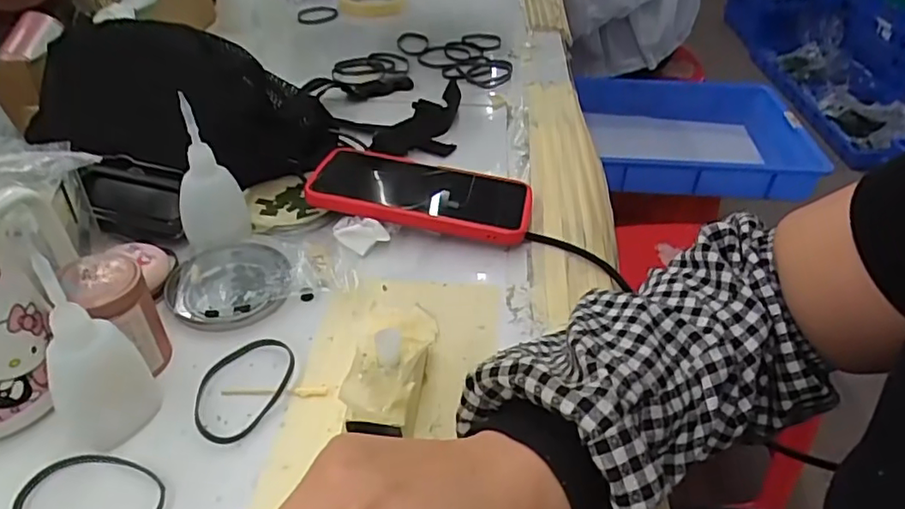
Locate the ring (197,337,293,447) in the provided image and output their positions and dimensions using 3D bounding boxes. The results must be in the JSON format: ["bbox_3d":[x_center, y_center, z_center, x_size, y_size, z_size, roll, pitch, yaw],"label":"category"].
[{"bbox_3d":[-0.120,0.075,0.341,0.047,0.006,0.070,12,39,12],"label":"ring"}]

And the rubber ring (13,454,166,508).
[{"bbox_3d":[-0.173,0.117,0.286,0.066,0.004,0.049,11,39,11],"label":"rubber ring"}]

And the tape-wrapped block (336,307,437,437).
[{"bbox_3d":[-0.033,0.066,0.325,0.040,0.042,0.081,4,39,2],"label":"tape-wrapped block"}]

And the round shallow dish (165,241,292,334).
[{"bbox_3d":[-0.149,0.018,0.405,0.078,0.009,0.081,2,39,-1],"label":"round shallow dish"}]

